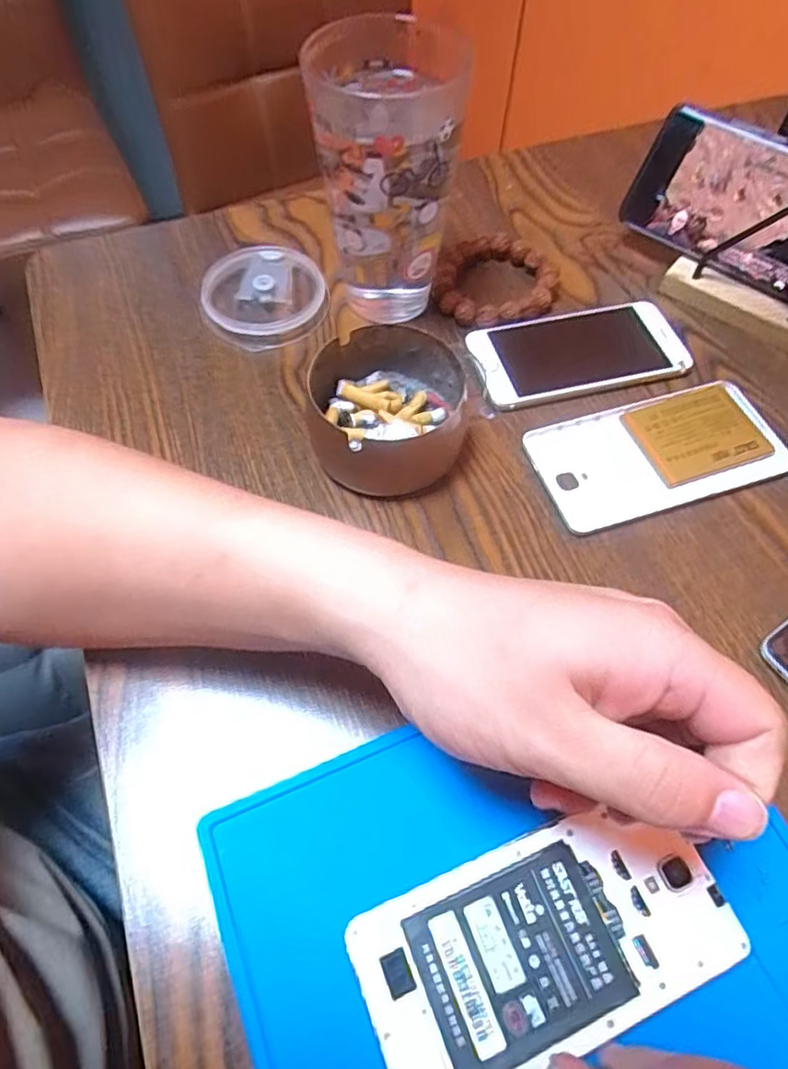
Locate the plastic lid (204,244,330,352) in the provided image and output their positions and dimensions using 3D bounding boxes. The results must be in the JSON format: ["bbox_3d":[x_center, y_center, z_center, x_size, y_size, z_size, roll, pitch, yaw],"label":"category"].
[{"bbox_3d":[-0.086,-0.160,0.415,0.080,0.017,0.080,0,60,0],"label":"plastic lid"}]

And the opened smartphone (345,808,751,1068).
[{"bbox_3d":[0.058,0.155,0.237,0.138,0.007,0.069,-20,62,-11],"label":"opened smartphone"}]

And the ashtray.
[{"bbox_3d":[-0.004,-0.070,0.351,0.086,0.044,0.081,-4,60,-3],"label":"ashtray"}]

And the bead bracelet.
[{"bbox_3d":[0.068,-0.172,0.425,0.082,0.018,0.077,-2,60,-2],"label":"bead bracelet"}]

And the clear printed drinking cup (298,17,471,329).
[{"bbox_3d":[-0.007,-0.206,0.375,0.077,0.140,0.094,-7,60,-4],"label":"clear printed drinking cup"}]

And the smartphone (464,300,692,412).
[{"bbox_3d":[0.117,-0.119,0.394,0.135,0.011,0.066,-13,61,-8],"label":"smartphone"}]

